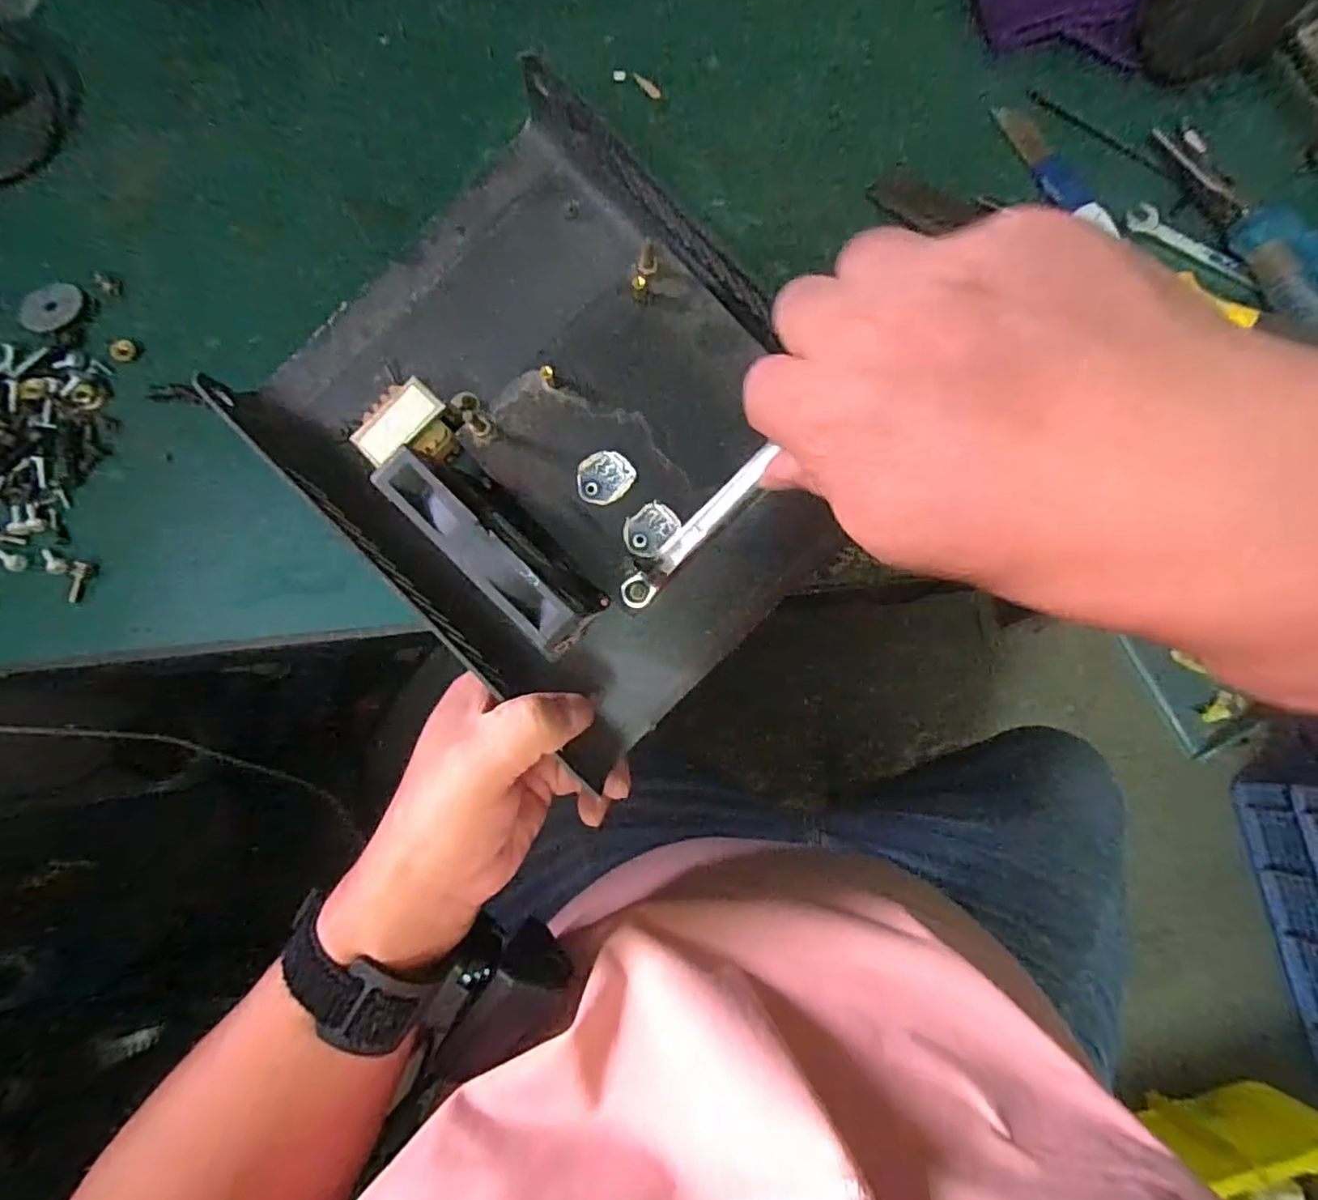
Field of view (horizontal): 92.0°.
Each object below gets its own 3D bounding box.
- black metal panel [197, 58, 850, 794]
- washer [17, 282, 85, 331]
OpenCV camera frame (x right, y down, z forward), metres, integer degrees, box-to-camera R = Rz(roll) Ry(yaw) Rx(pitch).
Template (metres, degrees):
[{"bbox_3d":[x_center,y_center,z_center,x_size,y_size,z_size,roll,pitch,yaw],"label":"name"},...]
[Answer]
[{"bbox_3d":[-0.037,-0.069,0.268,0.189,0.071,0.220,-42,81,-9],"label":"black metal panel"},{"bbox_3d":[-0.294,-0.141,0.307,0.025,0.005,0.028,14,78,3],"label":"washer"}]

